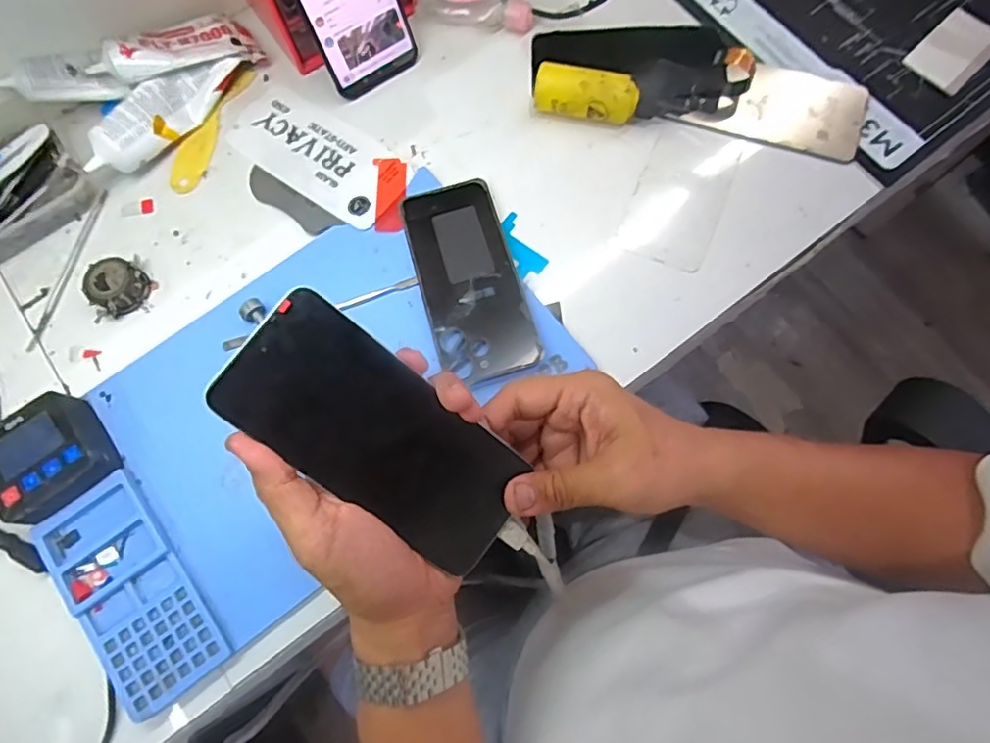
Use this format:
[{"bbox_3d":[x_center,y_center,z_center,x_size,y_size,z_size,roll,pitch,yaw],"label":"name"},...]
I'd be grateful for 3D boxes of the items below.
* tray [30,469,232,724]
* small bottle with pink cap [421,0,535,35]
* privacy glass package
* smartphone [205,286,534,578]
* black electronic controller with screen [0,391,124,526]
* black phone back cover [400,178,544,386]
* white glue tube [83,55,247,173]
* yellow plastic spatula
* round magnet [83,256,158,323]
[{"bbox_3d":[-0.242,0.147,0.387,0.068,0.014,0.148,-36,77,-8],"label":"tray"},{"bbox_3d":[-0.016,-0.321,0.508,0.101,0.024,0.038,28,78,9],"label":"small bottle with pink cap"},{"bbox_3d":[-0.145,-0.180,0.479,0.159,0.006,0.073,35,79,10],"label":"privacy glass package"},{"bbox_3d":[-0.057,0.036,0.304,0.166,0.004,0.073,43,79,-17],"label":"smartphone"},{"bbox_3d":[-0.307,0.061,0.402,0.071,0.035,0.071,-33,76,-7],"label":"black electronic controller with screen"},{"bbox_3d":[-0.021,-0.072,0.436,0.072,0.009,0.161,-17,71,-2],"label":"black phone back cover"},{"bbox_3d":[-0.271,-0.213,0.476,0.035,0.036,0.141,32,66,10],"label":"white glue tube"},{"bbox_3d":[-0.245,-0.207,0.496,0.030,0.004,0.122,18,76,6],"label":"yellow plastic spatula"},{"bbox_3d":[-0.291,-0.065,0.448,0.042,0.023,0.041,0,75,2],"label":"round magnet"}]

